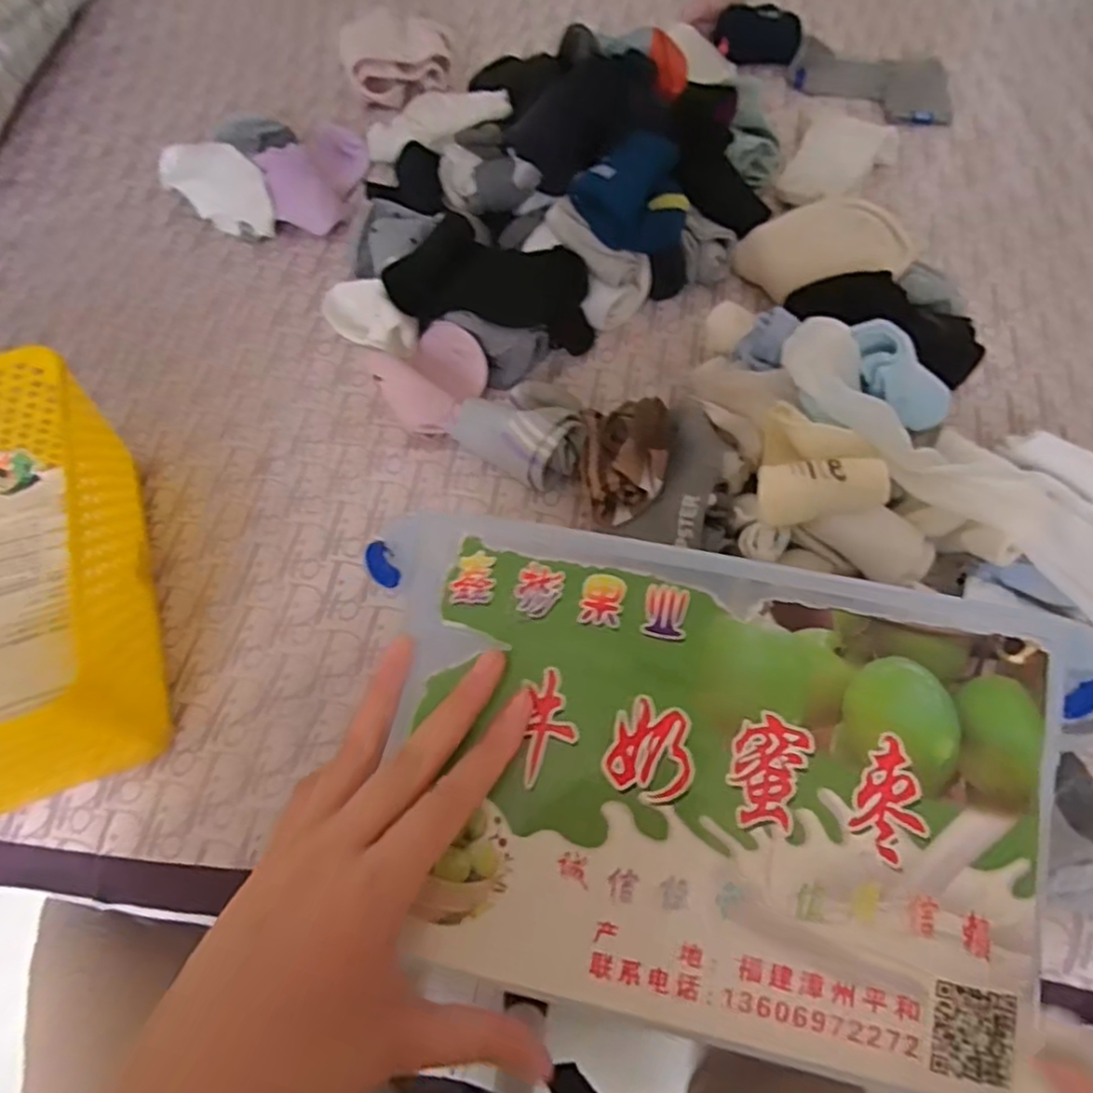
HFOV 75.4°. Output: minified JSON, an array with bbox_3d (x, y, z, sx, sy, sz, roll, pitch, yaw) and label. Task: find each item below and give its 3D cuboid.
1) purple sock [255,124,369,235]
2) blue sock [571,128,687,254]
[{"bbox_3d":[-0.224,-0.373,0.687,0.072,0.053,0.135,10,64,6],"label":"purple sock"},{"bbox_3d":[0.070,-0.272,0.568,0.087,0.076,0.059,-31,67,-13],"label":"blue sock"}]

